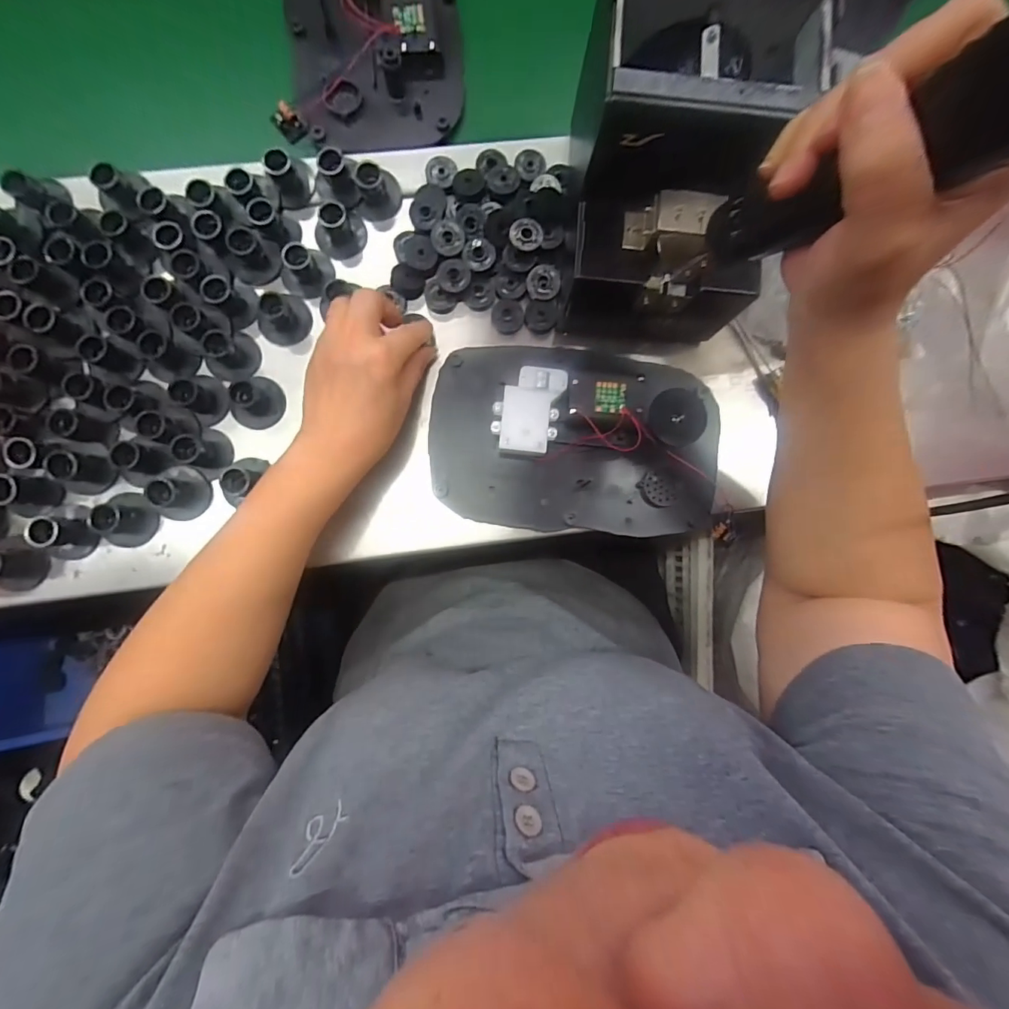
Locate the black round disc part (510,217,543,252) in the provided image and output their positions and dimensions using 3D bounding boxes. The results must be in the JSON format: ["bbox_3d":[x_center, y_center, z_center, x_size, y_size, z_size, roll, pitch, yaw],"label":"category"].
[{"bbox_3d":[0.018,-0.219,0.367,0.025,0.004,0.025,0,101,2],"label":"black round disc part"}]

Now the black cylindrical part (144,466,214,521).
[{"bbox_3d":[-0.248,-0.009,0.348,0.032,0.037,0.040,14,85,-1],"label":"black cylindrical part"}]

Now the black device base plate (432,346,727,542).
[{"bbox_3d":[0.058,-0.052,0.353,0.224,0.027,0.139,4,84,-5],"label":"black device base plate"}]

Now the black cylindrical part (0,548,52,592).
[{"bbox_3d":[-0.363,0.048,0.335,0.035,0.026,0.031,-1,85,-3],"label":"black cylindrical part"}]

